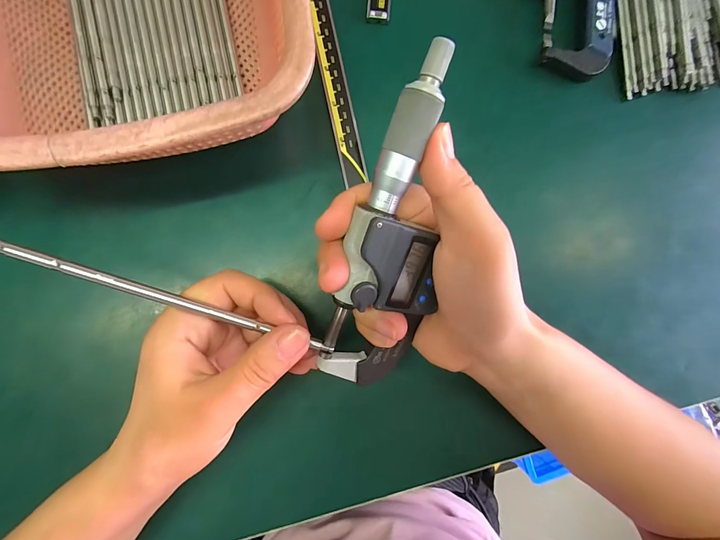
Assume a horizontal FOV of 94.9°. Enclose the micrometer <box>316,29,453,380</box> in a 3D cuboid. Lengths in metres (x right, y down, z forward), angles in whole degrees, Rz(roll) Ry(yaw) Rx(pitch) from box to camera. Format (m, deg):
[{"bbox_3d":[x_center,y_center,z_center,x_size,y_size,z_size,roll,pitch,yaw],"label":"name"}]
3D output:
[{"bbox_3d":[0.015,-0.011,0.151,0.047,0.025,0.157,7,111,-5],"label":"micrometer"}]

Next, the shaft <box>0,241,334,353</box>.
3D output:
[{"bbox_3d":[-0.090,0.014,0.154,0.162,0.007,0.005,20,87,-9],"label":"shaft"}]

